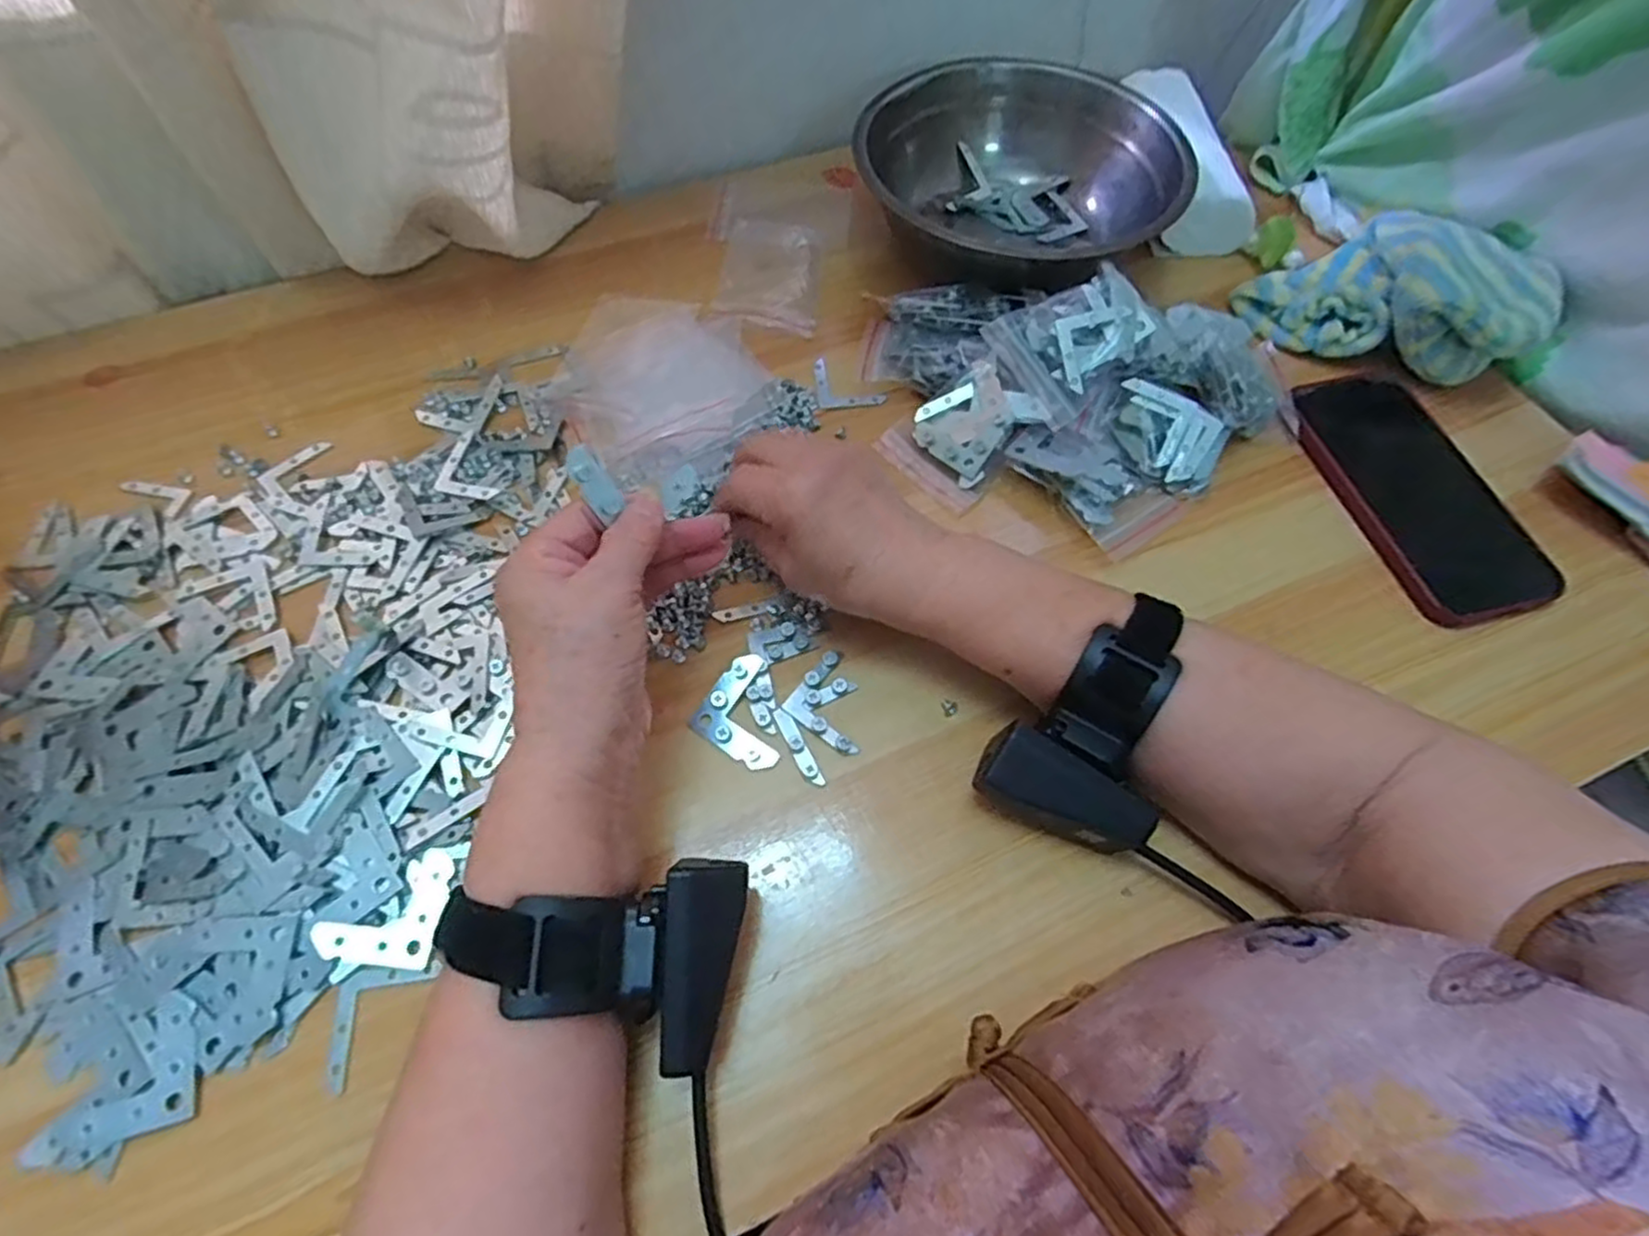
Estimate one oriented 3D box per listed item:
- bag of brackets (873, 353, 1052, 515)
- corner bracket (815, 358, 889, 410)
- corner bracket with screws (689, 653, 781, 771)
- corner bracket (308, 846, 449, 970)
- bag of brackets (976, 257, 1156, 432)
[{"bbox_3d":[0.079,-0.108,0.424,0.079,0.014,0.064,-46,70,4],"label":"bag of brackets"},{"bbox_3d":[0.016,-0.145,0.461,0.042,0.006,0.039,-3,61,-3],"label":"corner bracket"},{"bbox_3d":[-0.034,0.044,0.354,0.046,0.008,0.045,33,65,16],"label":"corner bracket with screws"},{"bbox_3d":[-0.184,0.120,0.313,0.044,0.009,0.046,7,61,3],"label":"corner bracket"},{"bbox_3d":[0.143,-0.157,0.420,0.086,0.041,0.066,-33,67,-18],"label":"bag of brackets"}]

